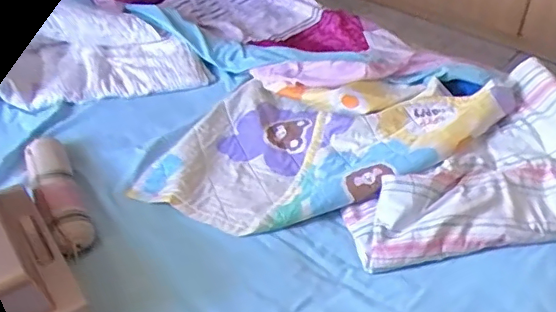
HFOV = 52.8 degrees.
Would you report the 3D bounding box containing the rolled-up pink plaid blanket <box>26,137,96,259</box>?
[{"bbox_3d":[-0.464,0.066,1.173,0.081,0.072,0.327,-19,44,-21],"label":"rolled-up pink plaid blanket"}]

